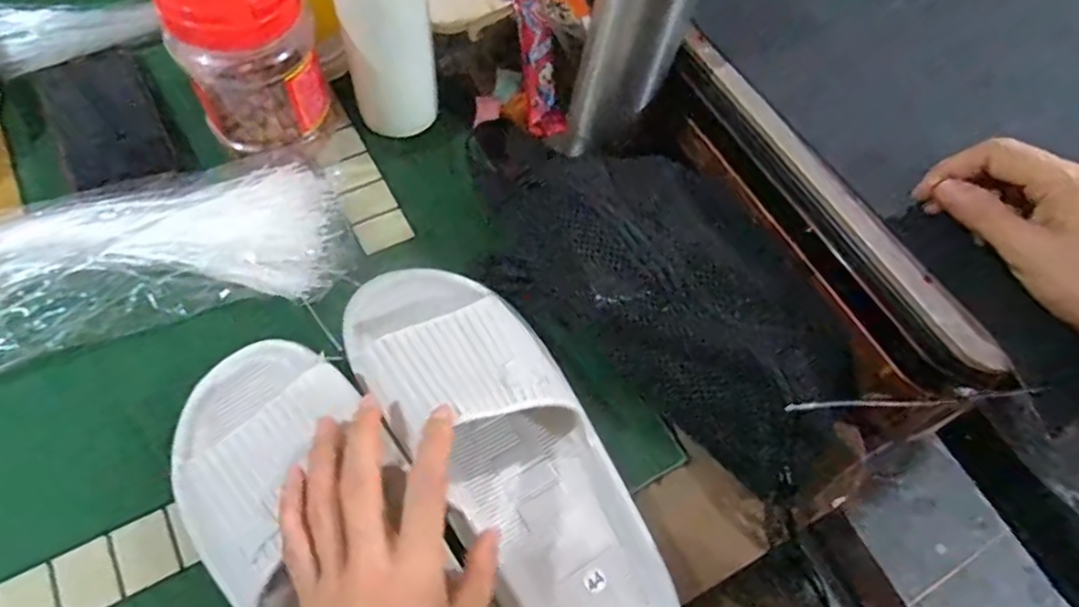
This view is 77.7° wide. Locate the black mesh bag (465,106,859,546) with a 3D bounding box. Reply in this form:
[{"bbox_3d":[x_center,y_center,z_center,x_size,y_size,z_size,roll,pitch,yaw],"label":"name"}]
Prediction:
[{"bbox_3d":[0.077,-0.026,0.477,0.344,0.042,0.152,42,89,17],"label":"black mesh bag"}]

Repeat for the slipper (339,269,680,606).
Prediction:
[{"bbox_3d":[-0.017,0.083,0.393,0.101,0.061,0.280,-30,73,-18],"label":"slipper"}]

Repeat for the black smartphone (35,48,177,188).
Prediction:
[{"bbox_3d":[-0.341,-0.146,0.527,0.072,0.009,0.136,-27,66,-16],"label":"black smartphone"}]

